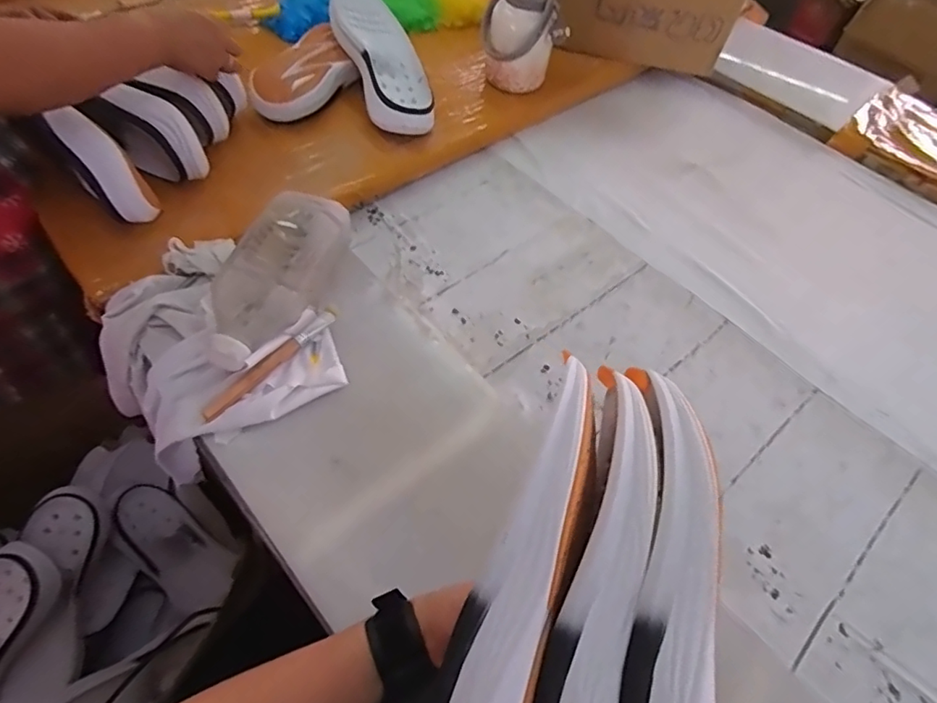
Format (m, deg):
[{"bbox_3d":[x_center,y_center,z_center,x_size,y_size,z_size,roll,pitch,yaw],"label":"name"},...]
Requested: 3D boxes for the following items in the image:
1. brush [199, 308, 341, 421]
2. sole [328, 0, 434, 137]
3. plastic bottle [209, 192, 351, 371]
[{"bbox_3d":[-0.192,0.007,0.541,0.017,0.010,0.167,32,57,17],"label":"brush"},{"bbox_3d":[-0.130,-0.445,0.805,0.104,0.037,0.295,-17,72,-17],"label":"sole"},{"bbox_3d":[-0.204,-0.076,0.565,0.096,0.064,0.216,13,54,3],"label":"plastic bottle"}]

